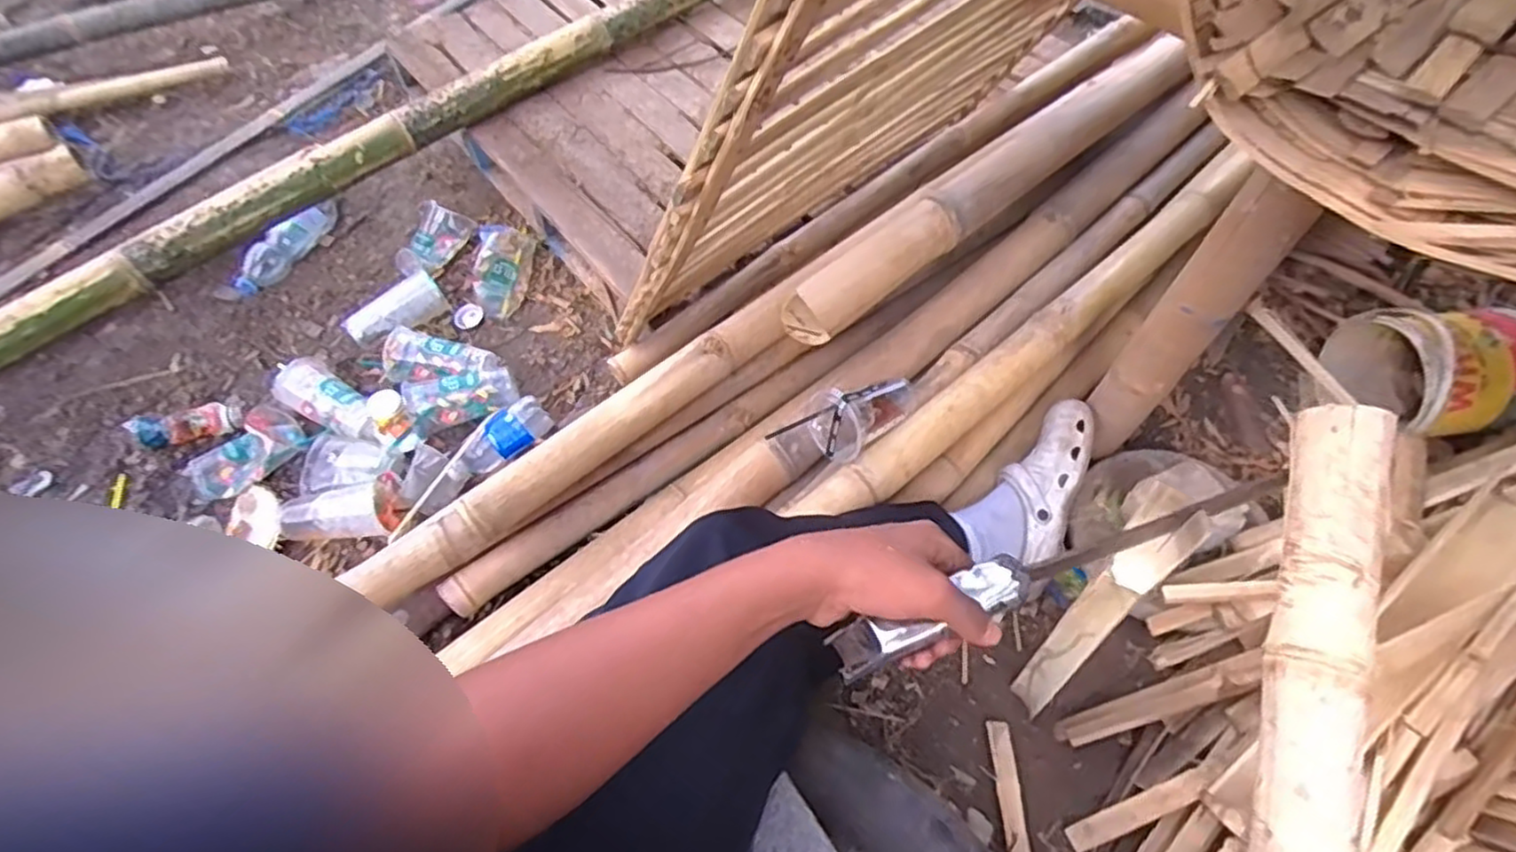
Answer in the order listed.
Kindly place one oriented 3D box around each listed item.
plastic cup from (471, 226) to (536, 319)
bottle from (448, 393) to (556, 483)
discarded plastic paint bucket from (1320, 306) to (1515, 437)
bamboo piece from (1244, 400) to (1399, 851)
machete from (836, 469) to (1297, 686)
[{"bbox_3d":[-0.455,-0.276,1.261,0.085,0.064,0.172,4,57,1],"label":"plastic cup"},{"bbox_3d":[-0.380,0.027,1.056,0.054,0.065,0.161,39,64,22],"label":"bottle"},{"bbox_3d":[0.955,-0.082,0.992,0.189,0.153,0.187,-2,57,-3],"label":"discarded plastic paint bucket"},{"bbox_3d":[0.317,0.178,0.409,0.045,0.033,0.398,17,77,10],"label":"bamboo piece"},{"bbox_3d":[0.198,0.092,0.469,0.319,0.038,0.031,-19,59,-9],"label":"machete"}]

